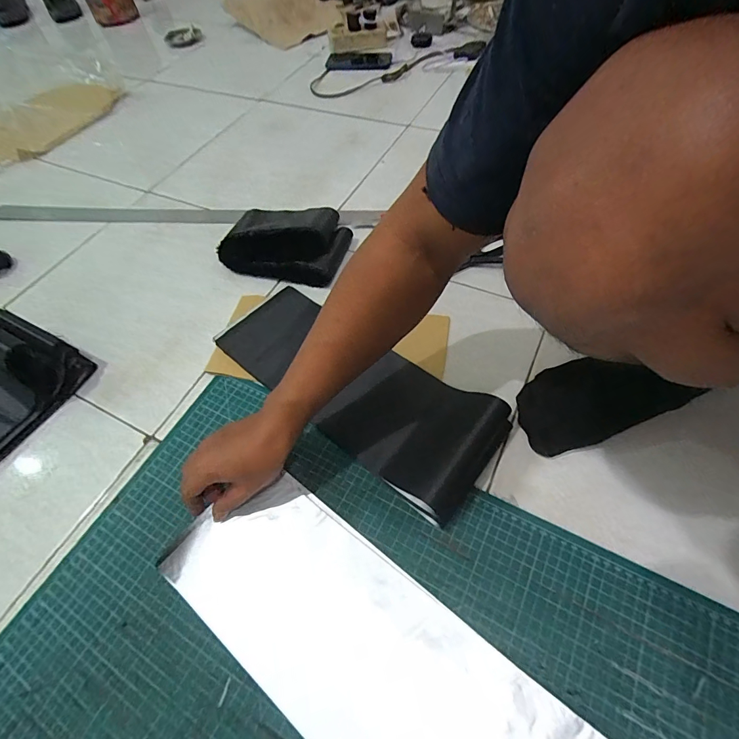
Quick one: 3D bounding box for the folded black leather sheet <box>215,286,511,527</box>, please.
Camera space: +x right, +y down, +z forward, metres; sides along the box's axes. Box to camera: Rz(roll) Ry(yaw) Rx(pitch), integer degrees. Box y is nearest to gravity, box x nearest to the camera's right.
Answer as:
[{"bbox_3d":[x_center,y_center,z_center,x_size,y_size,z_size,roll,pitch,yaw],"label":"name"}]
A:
[{"bbox_3d":[-0.022,0.010,0.489,0.378,0.035,0.145,35,67,23],"label":"folded black leather sheet"}]

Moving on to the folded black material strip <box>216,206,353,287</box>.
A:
[{"bbox_3d":[-0.133,-0.221,0.629,0.190,0.054,0.155,7,59,9],"label":"folded black material strip"}]

